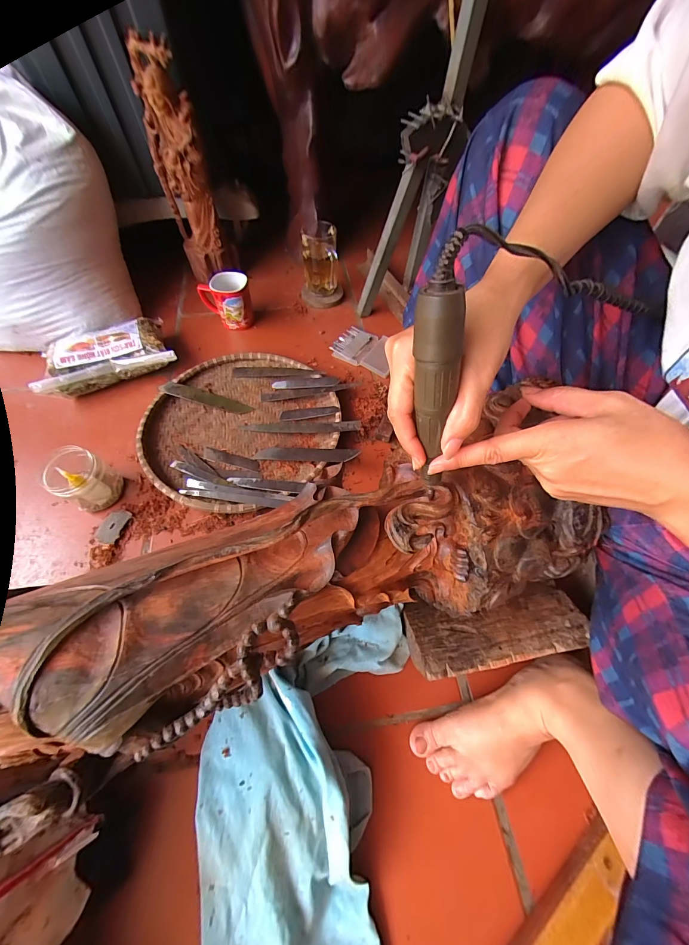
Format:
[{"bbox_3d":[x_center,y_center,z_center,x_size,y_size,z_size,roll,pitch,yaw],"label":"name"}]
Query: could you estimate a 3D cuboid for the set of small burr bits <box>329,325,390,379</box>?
[{"bbox_3d":[0.047,-0.263,0.719,0.129,0.016,0.099,26,63,15],"label":"set of small burr bits"}]

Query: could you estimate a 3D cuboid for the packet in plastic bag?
[{"bbox_3d":[-0.463,-0.233,0.663,0.244,0.072,0.146,-18,61,-10],"label":"packet in plastic bag"}]

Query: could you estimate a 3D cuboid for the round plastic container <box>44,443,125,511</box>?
[{"bbox_3d":[-0.394,0.008,0.506,0.072,0.098,0.074,31,64,18],"label":"round plastic container"}]

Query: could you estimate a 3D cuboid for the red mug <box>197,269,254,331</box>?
[{"bbox_3d":[-0.252,-0.368,0.734,0.104,0.092,0.078,-18,61,-10],"label":"red mug"}]

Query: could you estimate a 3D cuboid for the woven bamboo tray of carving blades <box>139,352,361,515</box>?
[{"bbox_3d":[-0.171,-0.087,0.601,0.341,0.031,0.346,-41,67,-21],"label":"woven bamboo tray of carving blades"}]

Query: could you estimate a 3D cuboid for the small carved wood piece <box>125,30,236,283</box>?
[{"bbox_3d":[-0.334,-0.613,0.721,0.106,0.366,0.131,-22,61,-12],"label":"small carved wood piece"}]

